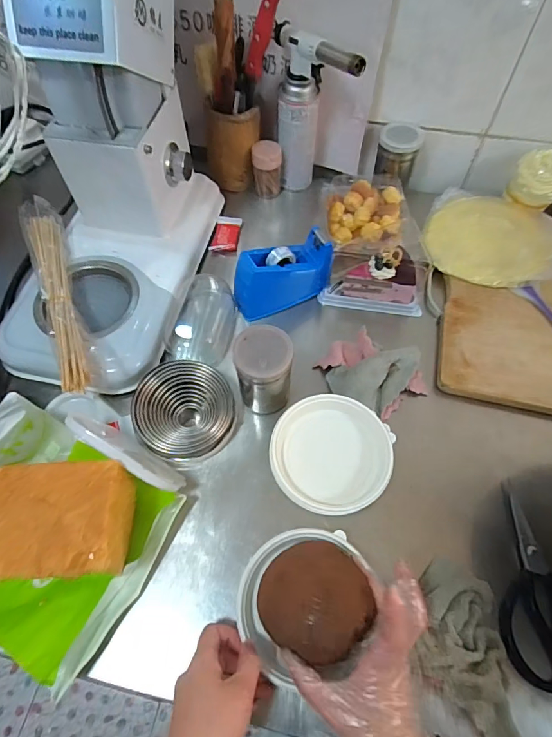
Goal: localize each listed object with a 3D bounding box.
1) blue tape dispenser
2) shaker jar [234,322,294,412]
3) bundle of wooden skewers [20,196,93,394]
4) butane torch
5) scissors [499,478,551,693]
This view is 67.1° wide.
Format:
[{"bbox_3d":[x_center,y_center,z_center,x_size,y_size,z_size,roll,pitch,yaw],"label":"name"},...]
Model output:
[{"bbox_3d":[0.011,-0.133,0.604,0.135,0.096,0.050,-22,62,-13],"label":"blue tape dispenser"},{"bbox_3d":[-0.016,0.003,0.507,0.064,0.106,0.062,0,60,0],"label":"shaker jar"},{"bbox_3d":[-0.293,-0.106,0.553,0.044,0.041,0.317,-19,61,-11],"label":"bundle of wooden skewers"},{"bbox_3d":[0.049,-0.394,0.667,0.143,0.228,0.083,18,61,10],"label":"butane torch"},{"bbox_3d":[0.292,0.226,0.439,0.100,0.011,0.189,11,60,6],"label":"scissors"}]

